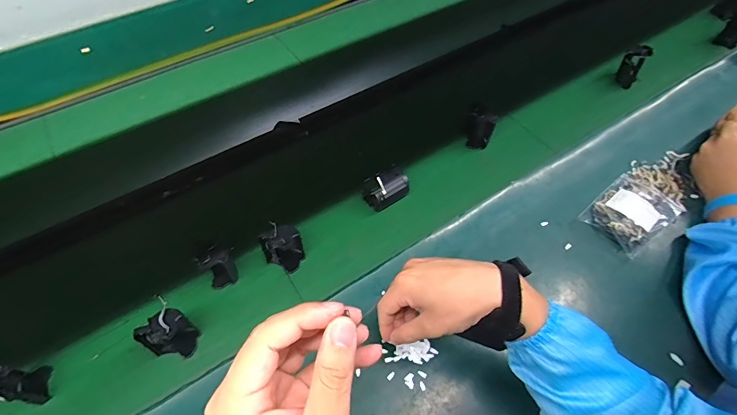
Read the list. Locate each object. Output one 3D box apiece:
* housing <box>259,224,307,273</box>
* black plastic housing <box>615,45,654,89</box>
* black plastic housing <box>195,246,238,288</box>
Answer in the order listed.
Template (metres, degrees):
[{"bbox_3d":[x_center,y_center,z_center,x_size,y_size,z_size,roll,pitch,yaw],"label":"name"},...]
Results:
[{"bbox_3d":[-0.124,0.058,0.547,0.048,0.065,0.049,1,57,-1],"label":"housing"},{"bbox_3d":[0.524,-0.278,0.770,0.039,0.093,0.024,27,59,19],"label":"black plastic housing"},{"bbox_3d":[-0.204,0.080,0.529,0.046,0.077,0.029,-15,61,-4],"label":"black plastic housing"}]

